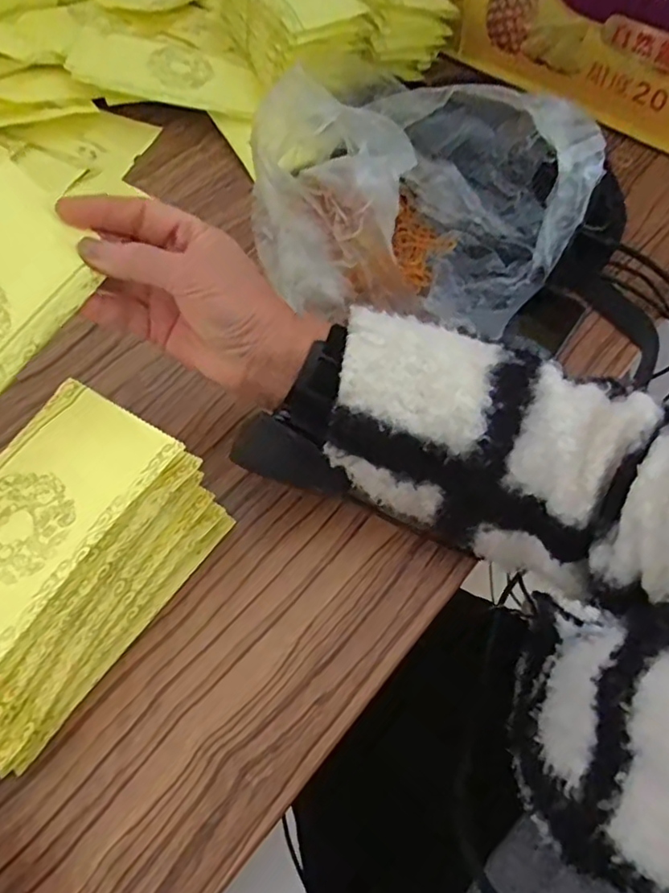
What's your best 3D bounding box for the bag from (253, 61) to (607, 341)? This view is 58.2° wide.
[{"bbox_3d":[0.059,-0.178,0.413,0.189,0.129,0.177,6,55,3],"label":"bag"}]

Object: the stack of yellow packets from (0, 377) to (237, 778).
[{"bbox_3d":[-0.155,0.064,0.327,0.097,0.084,0.169,28,59,18],"label":"stack of yellow packets"}]

